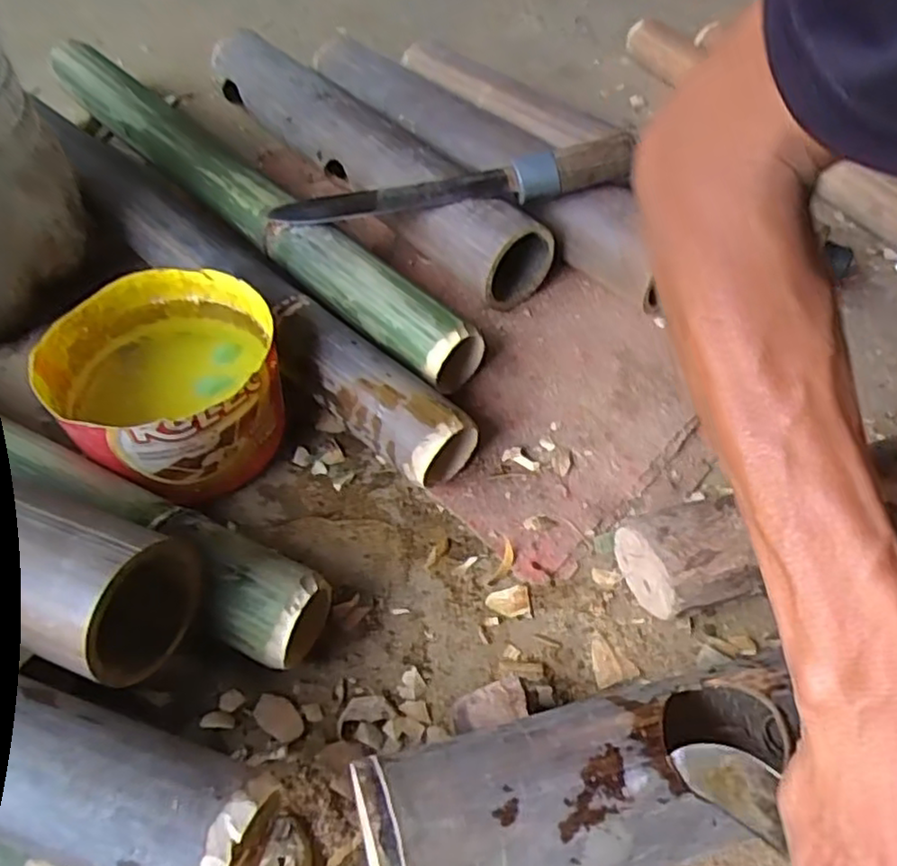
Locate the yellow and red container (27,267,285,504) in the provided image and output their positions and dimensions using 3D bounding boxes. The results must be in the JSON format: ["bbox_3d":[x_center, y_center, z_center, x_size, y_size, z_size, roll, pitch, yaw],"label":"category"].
[{"bbox_3d":[-0.201,-0.038,0.504,0.146,0.085,0.149,1,54,-2],"label":"yellow and red container"}]

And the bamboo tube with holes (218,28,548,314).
[{"bbox_3d":[-0.095,-0.297,0.709,0.081,0.075,0.499,-33,61,-25],"label":"bamboo tube with holes"}]

